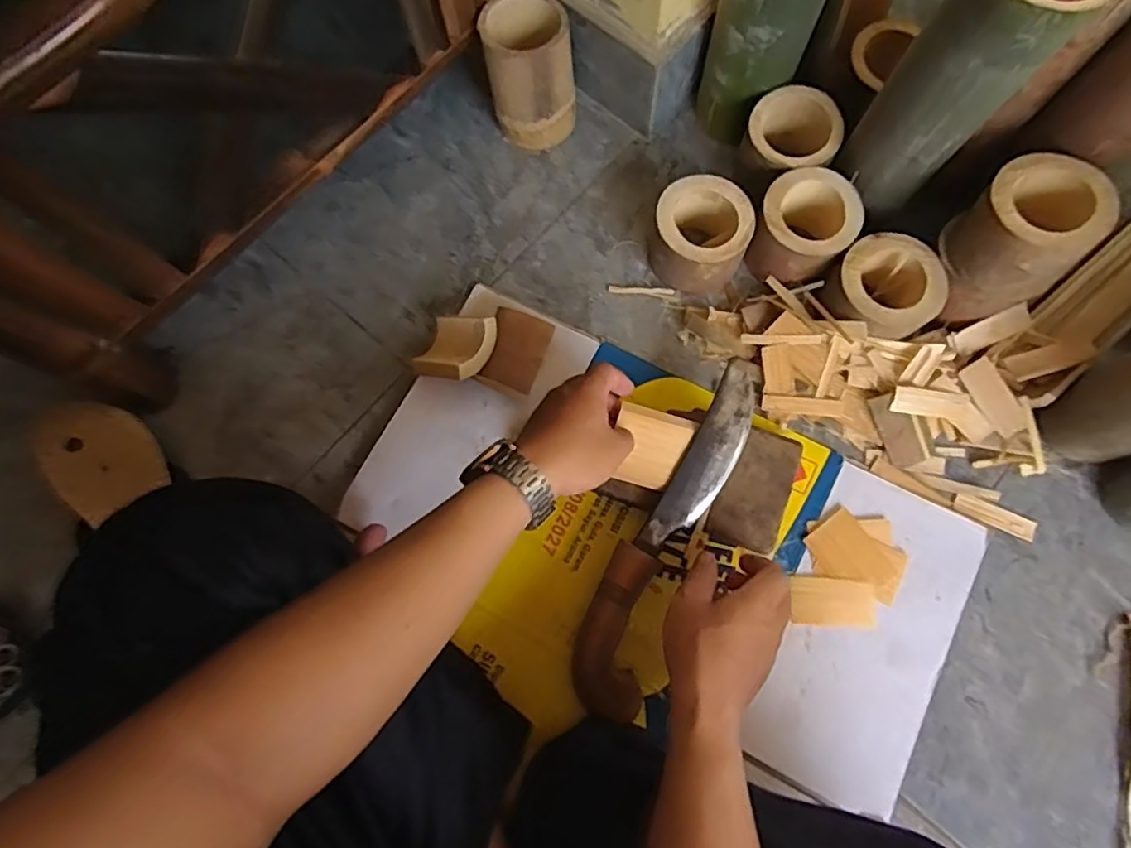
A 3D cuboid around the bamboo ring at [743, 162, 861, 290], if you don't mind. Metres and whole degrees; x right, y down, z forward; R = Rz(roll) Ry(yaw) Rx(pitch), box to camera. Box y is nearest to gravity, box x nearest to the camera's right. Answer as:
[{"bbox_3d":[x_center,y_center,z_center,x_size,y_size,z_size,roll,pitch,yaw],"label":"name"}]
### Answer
[{"bbox_3d":[0.228,-0.188,0.608,0.089,0.059,0.095,0,75,1],"label":"bamboo ring"}]

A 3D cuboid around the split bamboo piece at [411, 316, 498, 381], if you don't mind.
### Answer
[{"bbox_3d":[-0.104,-0.071,0.594,0.076,0.023,0.061,12,77,36],"label":"split bamboo piece"}]

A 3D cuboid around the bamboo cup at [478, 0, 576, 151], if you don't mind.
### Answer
[{"bbox_3d":[-0.037,-0.359,0.646,0.084,0.115,0.090,0,75,1],"label":"bamboo cup"}]

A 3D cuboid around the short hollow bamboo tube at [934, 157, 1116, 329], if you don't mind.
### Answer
[{"bbox_3d":[0.385,-0.158,0.547,0.091,0.124,0.101,43,80,11],"label":"short hollow bamboo tube"}]

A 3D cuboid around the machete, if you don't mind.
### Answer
[{"bbox_3d":[0.086,0.095,0.548,0.068,0.065,0.316,22,77,7],"label":"machete"}]

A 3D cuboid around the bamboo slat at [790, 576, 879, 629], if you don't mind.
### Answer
[{"bbox_3d":[0.239,0.157,0.553,0.070,0.004,0.040,3,76,2],"label":"bamboo slat"}]

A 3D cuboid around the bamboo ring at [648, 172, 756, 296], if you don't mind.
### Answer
[{"bbox_3d":[0.131,-0.179,0.623,0.090,0.079,0.094,0,75,1],"label":"bamboo ring"}]

